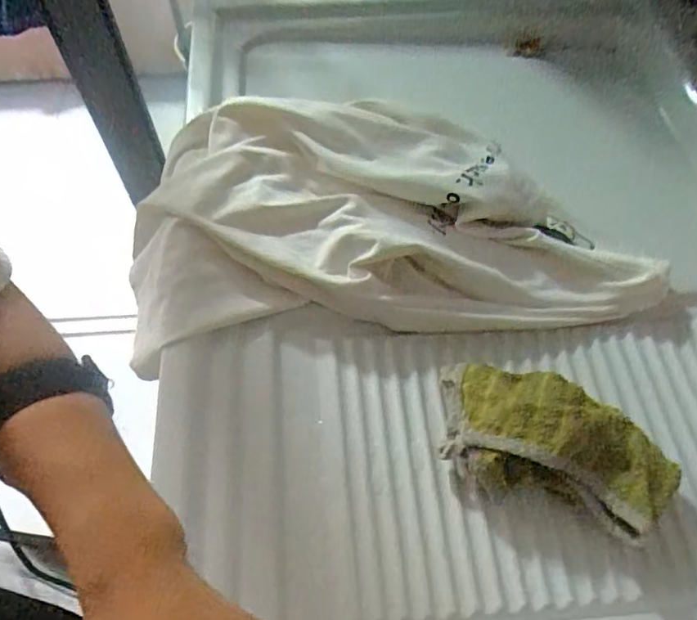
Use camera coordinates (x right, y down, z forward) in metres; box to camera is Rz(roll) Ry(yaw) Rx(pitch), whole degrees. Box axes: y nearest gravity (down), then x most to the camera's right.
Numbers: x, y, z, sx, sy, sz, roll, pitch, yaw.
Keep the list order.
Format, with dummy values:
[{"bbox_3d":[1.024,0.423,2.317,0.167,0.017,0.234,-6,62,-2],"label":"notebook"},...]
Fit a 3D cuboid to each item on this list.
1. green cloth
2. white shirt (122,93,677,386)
[{"bbox_3d":[0.139,0.089,0.373,0.160,0.048,0.089,18,61,8],"label":"green cloth"},{"bbox_3d":[0.032,-0.085,0.469,0.410,0.066,0.228,-7,61,-6],"label":"white shirt"}]

